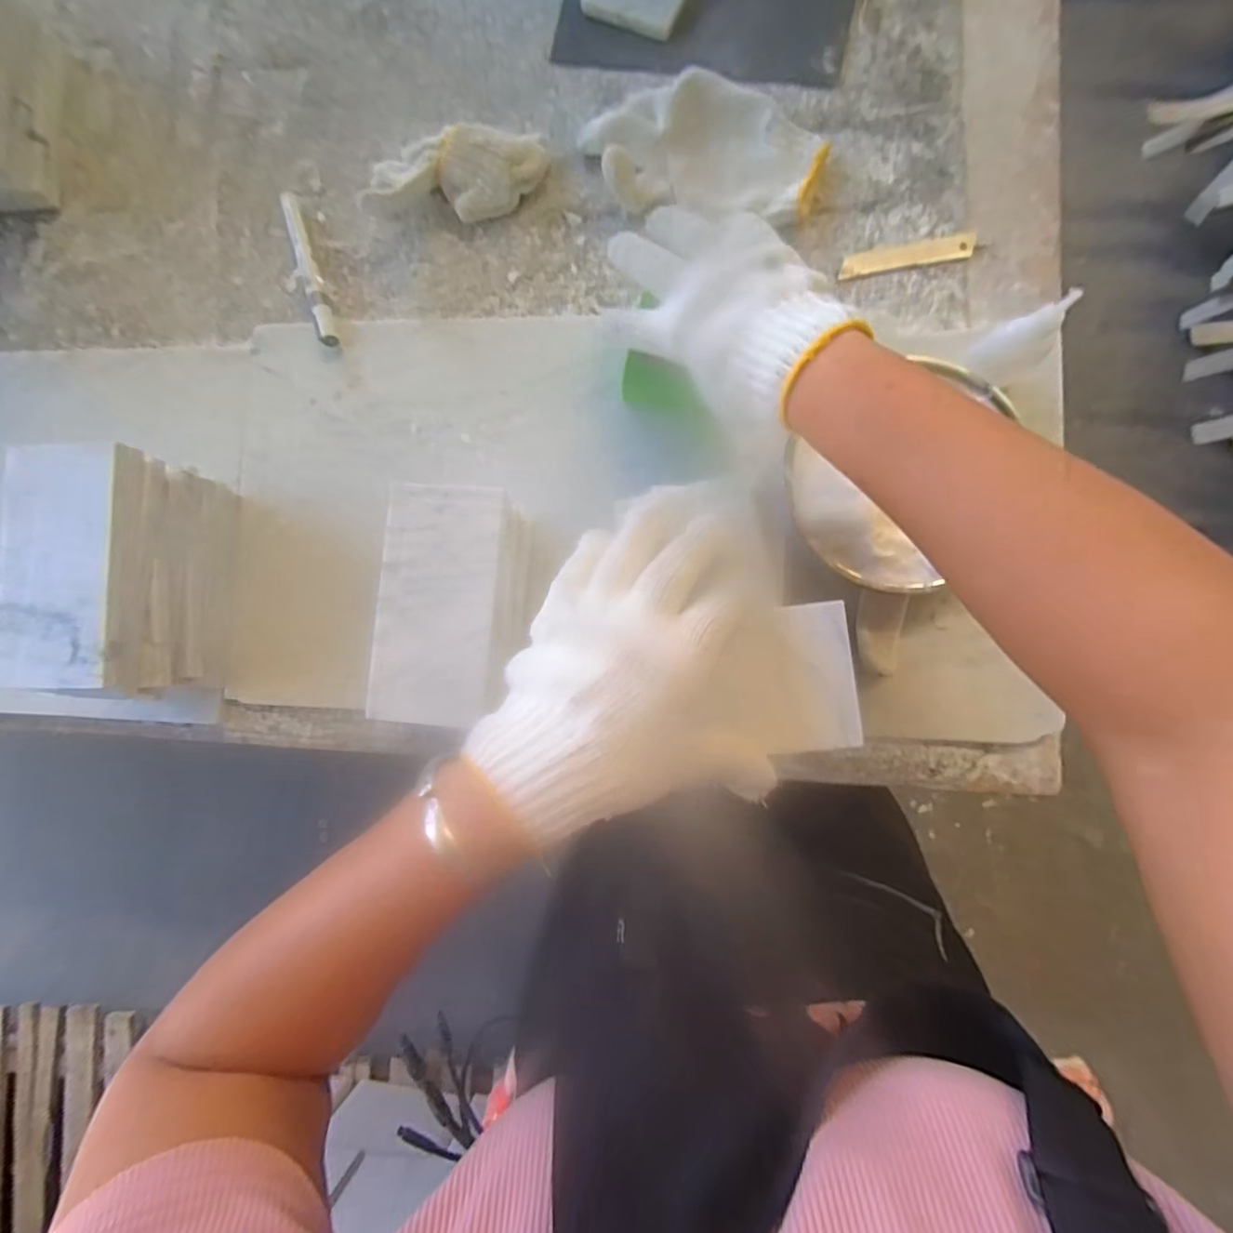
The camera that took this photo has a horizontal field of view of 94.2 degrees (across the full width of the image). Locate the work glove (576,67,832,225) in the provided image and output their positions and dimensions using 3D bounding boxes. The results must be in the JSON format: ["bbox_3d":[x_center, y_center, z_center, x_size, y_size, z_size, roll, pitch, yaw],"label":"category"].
[{"bbox_3d":[0.063,-0.348,0.424,0.176,0.030,0.096,9,87,4],"label":"work glove"}]

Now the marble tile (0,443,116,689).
[{"bbox_3d":[-0.346,-0.033,0.355,0.073,0.016,0.150,0,82,4],"label":"marble tile"}]

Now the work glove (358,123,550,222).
[{"bbox_3d":[-0.124,-0.339,0.438,0.141,0.047,0.058,-3,86,4],"label":"work glove"}]

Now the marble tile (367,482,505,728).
[{"bbox_3d":[-0.117,-0.009,0.371,0.076,0.007,0.153,5,87,5],"label":"marble tile"}]

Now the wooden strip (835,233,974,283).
[{"bbox_3d":[0.213,-0.263,0.419,0.096,0.005,0.019,-8,86,3],"label":"wooden strip"}]

